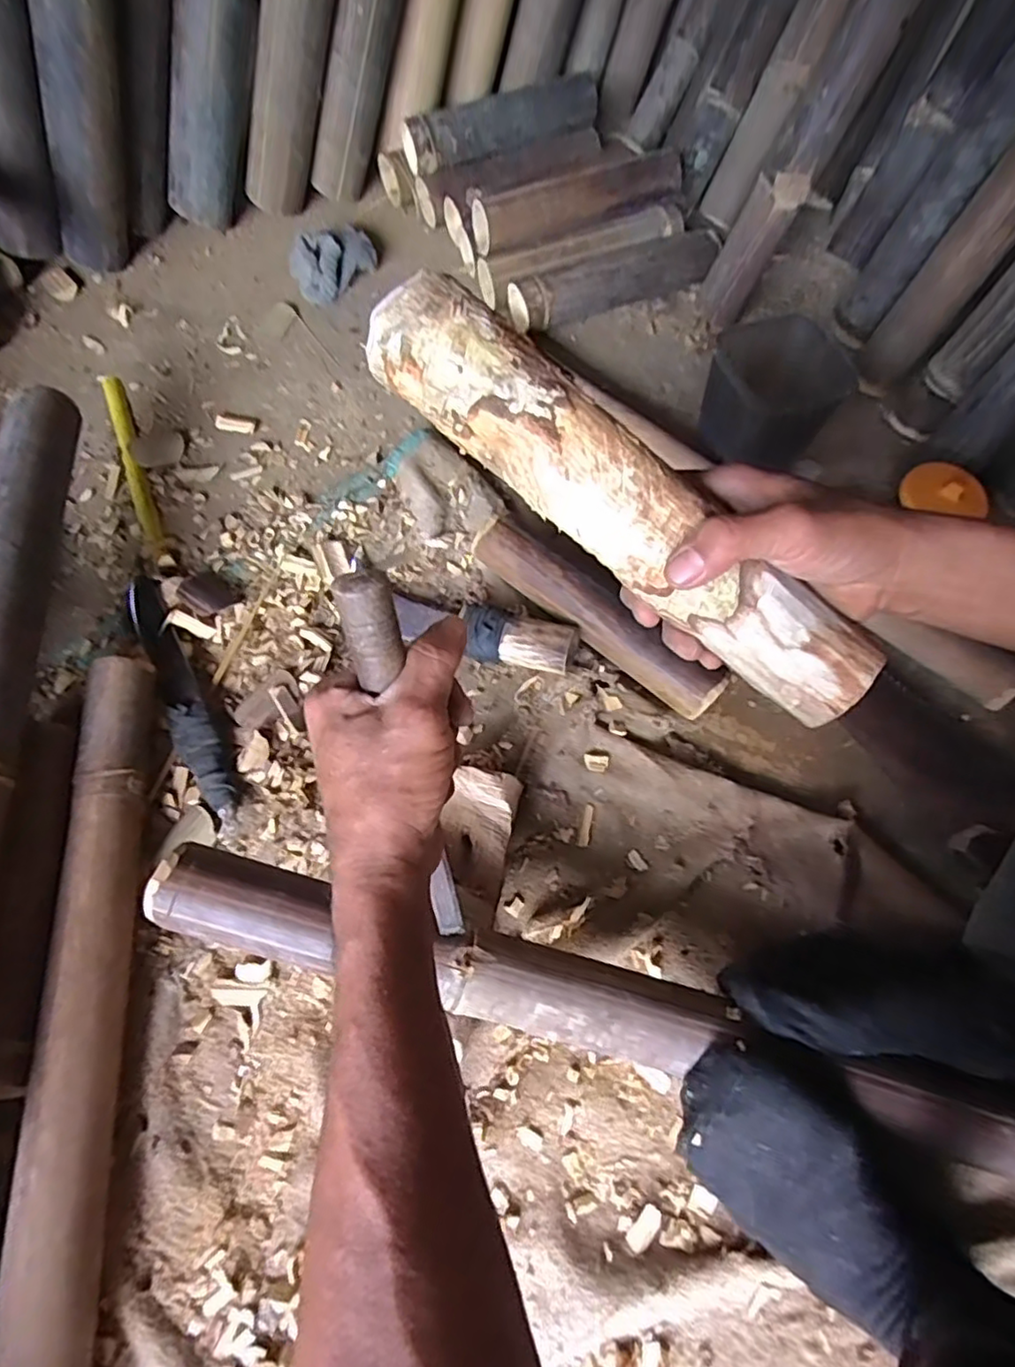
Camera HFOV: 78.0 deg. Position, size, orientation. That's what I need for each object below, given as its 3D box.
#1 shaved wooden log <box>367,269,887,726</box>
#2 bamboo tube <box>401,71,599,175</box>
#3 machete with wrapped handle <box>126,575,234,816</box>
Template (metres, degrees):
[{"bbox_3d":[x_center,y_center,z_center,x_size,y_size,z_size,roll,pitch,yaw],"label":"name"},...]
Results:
[{"bbox_3d":[0.064,-0.091,0.324,0.305,0.046,0.050,39,69,-5],"label":"shaved wooden log"},{"bbox_3d":[-0.005,-0.742,0.828,0.273,0.063,0.061,-20,69,-11],"label":"bamboo tube"},{"bbox_3d":[-0.300,0.004,0.573,0.034,0.022,0.255,-28,70,-14],"label":"machete with wrapped handle"}]

